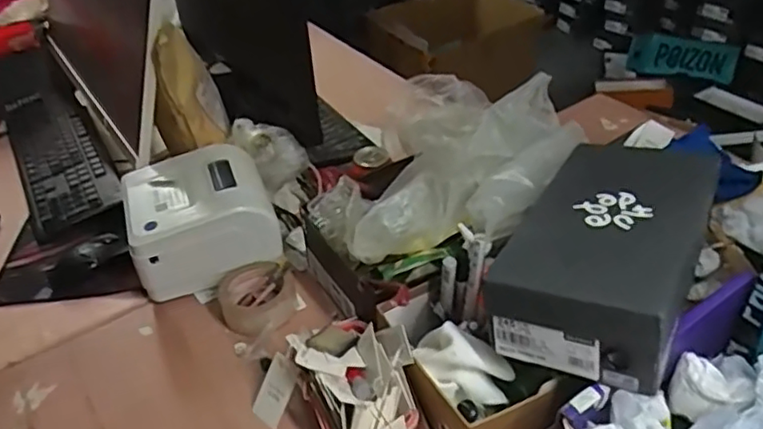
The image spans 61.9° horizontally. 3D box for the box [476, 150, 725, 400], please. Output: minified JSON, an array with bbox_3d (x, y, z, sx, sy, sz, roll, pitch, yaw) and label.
[{"bbox_3d":[0.233,0.024,0.662,0.166,0.096,0.292,16,43,23],"label":"box"}]

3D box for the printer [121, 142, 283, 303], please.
[{"bbox_3d":[-0.261,0.015,0.923,0.196,0.144,0.161,-18,42,-17],"label":"printer"}]

